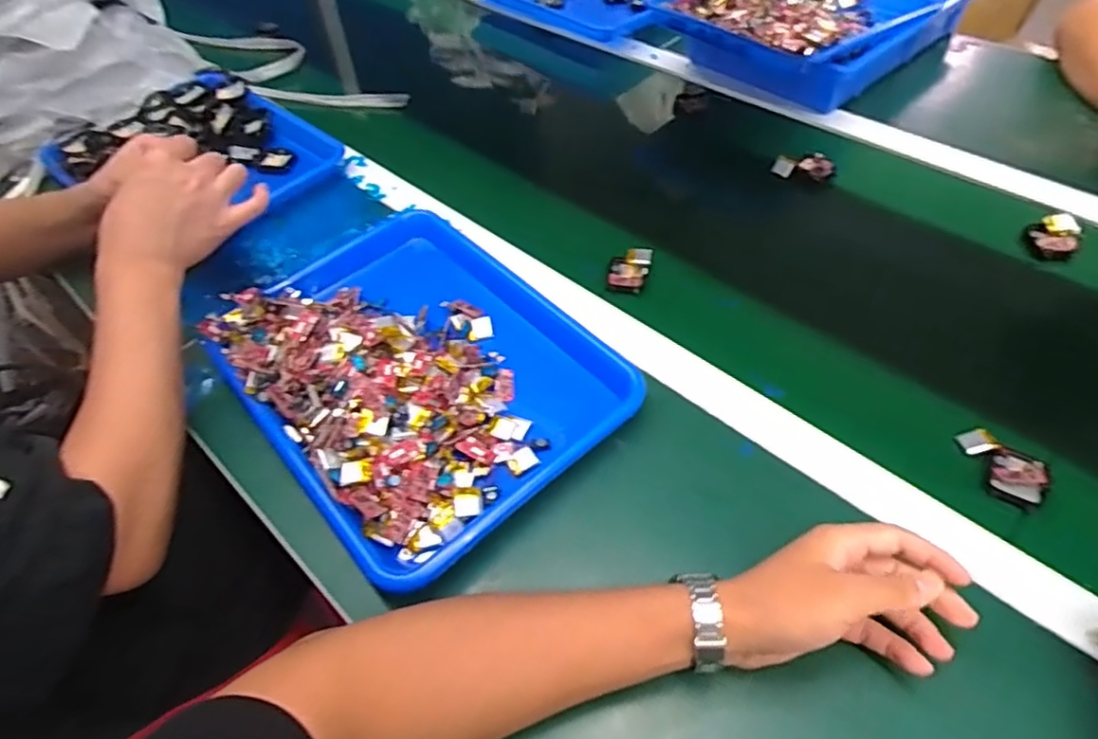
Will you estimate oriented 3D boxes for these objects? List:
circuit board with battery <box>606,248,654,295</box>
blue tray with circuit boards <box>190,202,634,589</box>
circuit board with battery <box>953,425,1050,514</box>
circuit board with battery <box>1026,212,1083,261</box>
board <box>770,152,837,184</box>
[{"bbox_3d":[0.078,-0.098,0.617,0.038,0.014,0.050,10,53,12],"label":"circuit board with battery"},{"bbox_3d":[-0.114,-0.008,0.542,0.262,0.048,0.337,-37,58,-23],"label":"blue tray with circuit boards"},{"bbox_3d":[0.334,0.072,0.468,0.047,0.011,0.064,-37,57,-23],"label":"circuit board with battery"},{"bbox_3d":[0.492,-0.130,0.616,0.040,0.009,0.056,15,65,32],"label":"circuit board with battery"},{"bbox_3d":[0.291,-0.229,0.711,0.065,0.016,0.045,27,58,24],"label":"board"}]

